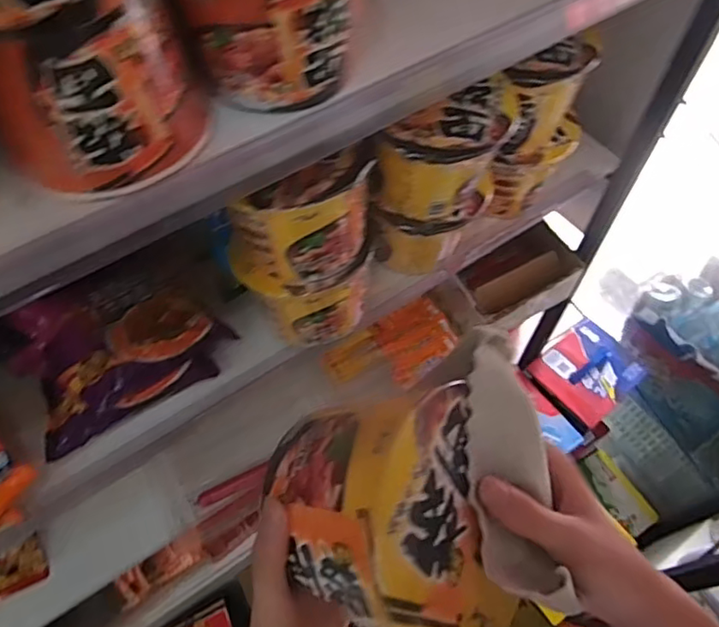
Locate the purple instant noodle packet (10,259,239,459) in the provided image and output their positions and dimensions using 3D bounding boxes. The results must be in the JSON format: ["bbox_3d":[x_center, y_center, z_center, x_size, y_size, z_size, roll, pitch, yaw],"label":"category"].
[{"bbox_3d":[-0.249,0.030,0.610,0.192,0.072,0.137,-34,66,-20],"label":"purple instant noodle packet"}]

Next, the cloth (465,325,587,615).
[{"bbox_3d":[0.083,0.084,0.336,0.050,0.032,0.149,-5,75,-5],"label":"cloth"}]

